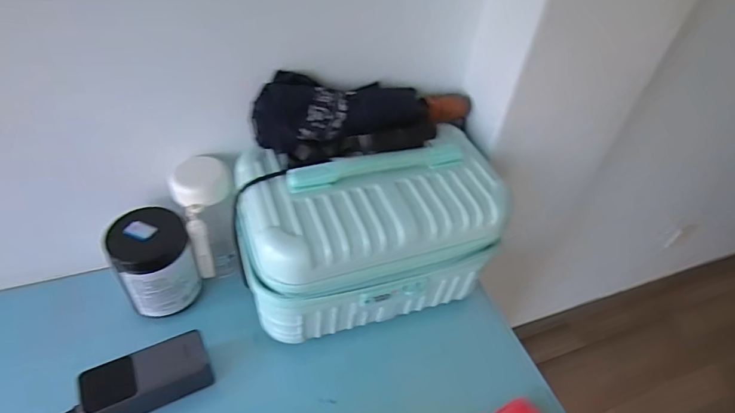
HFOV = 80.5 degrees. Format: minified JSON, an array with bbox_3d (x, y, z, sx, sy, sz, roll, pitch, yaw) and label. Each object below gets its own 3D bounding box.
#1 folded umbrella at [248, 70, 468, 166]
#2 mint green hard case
[{"bbox_3d":[0.012,-0.112,0.546,0.293,0.081,0.093,-8,46,-15],"label":"folded umbrella"},{"bbox_3d":[0.009,0.023,0.564,0.327,0.171,0.179,-12,47,-19],"label":"mint green hard case"}]

